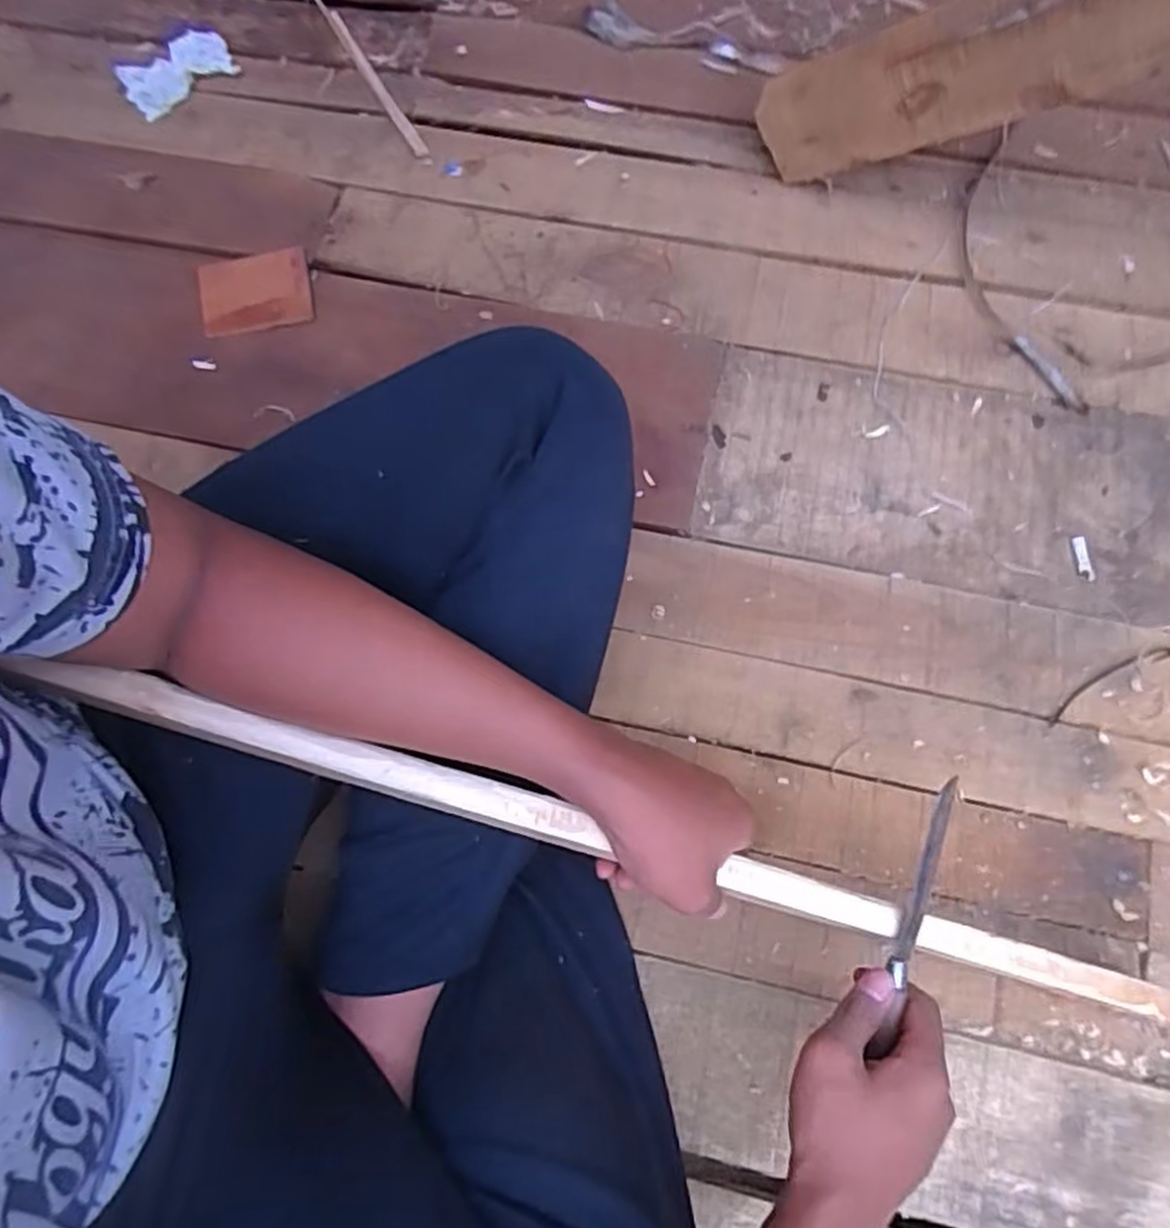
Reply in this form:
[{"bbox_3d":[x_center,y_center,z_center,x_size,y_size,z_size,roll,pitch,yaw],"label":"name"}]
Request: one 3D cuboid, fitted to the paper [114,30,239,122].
[{"bbox_3d":[-0.443,-0.591,0.822,0.116,0.023,0.078,-34,74,-9],"label":"paper"}]

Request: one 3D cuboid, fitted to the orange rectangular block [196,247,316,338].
[{"bbox_3d":[-0.320,-0.310,0.735,0.106,0.011,0.087,-9,71,-1],"label":"orange rectangular block"}]

